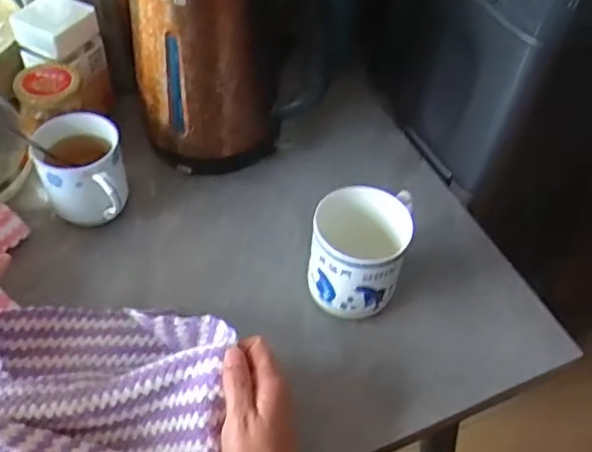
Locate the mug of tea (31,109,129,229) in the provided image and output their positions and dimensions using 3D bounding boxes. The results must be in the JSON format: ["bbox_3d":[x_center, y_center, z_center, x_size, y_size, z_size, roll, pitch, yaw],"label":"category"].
[{"bbox_3d":[-0.207,-0.043,0.585,0.076,0.100,0.093,-15,53,-16],"label":"mug of tea"}]

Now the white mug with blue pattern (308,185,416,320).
[{"bbox_3d":[0.055,0.029,0.543,0.083,0.113,0.082,6,50,1],"label":"white mug with blue pattern"}]

